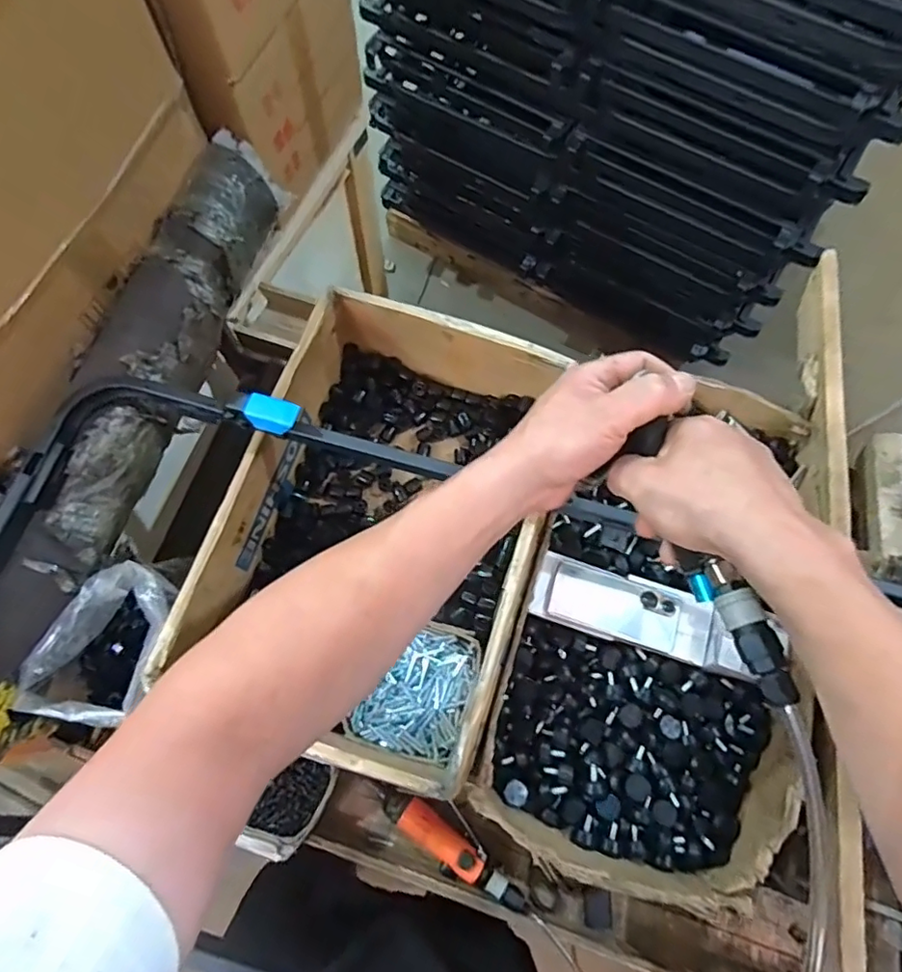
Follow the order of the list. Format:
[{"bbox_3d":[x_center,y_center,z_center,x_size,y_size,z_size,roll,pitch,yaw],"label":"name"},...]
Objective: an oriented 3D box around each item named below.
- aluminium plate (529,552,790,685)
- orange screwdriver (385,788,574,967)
[{"bbox_3d":[0.249,0.161,0.704,0.288,0.016,0.083,16,73,5],"label":"aluminium plate"},{"bbox_3d":[0.032,0.480,0.696,0.279,0.038,0.044,36,75,10],"label":"orange screwdriver"}]

